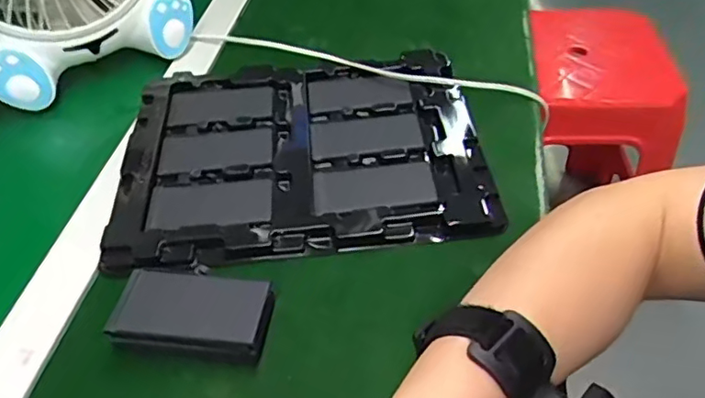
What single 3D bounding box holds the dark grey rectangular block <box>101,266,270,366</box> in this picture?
[{"bbox_3d":[-0.094,0.070,0.353,0.088,0.025,0.046,4,47,7],"label":"dark grey rectangular block"}]

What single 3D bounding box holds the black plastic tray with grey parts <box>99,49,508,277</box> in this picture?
[{"bbox_3d":[-0.042,-0.043,0.468,0.266,0.018,0.222,-7,46,-3],"label":"black plastic tray with grey parts"}]

